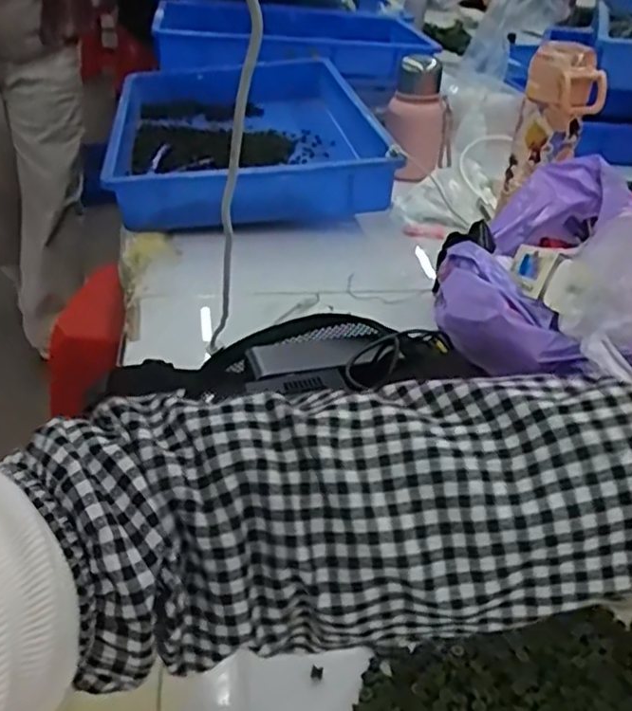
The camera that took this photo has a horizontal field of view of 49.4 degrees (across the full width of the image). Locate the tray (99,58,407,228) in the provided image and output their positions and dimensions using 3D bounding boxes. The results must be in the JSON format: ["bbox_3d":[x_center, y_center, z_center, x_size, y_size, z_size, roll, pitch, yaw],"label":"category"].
[{"bbox_3d":[-0.104,-0.322,1.017,0.350,0.092,0.483,-2,37,-10],"label":"tray"}]

